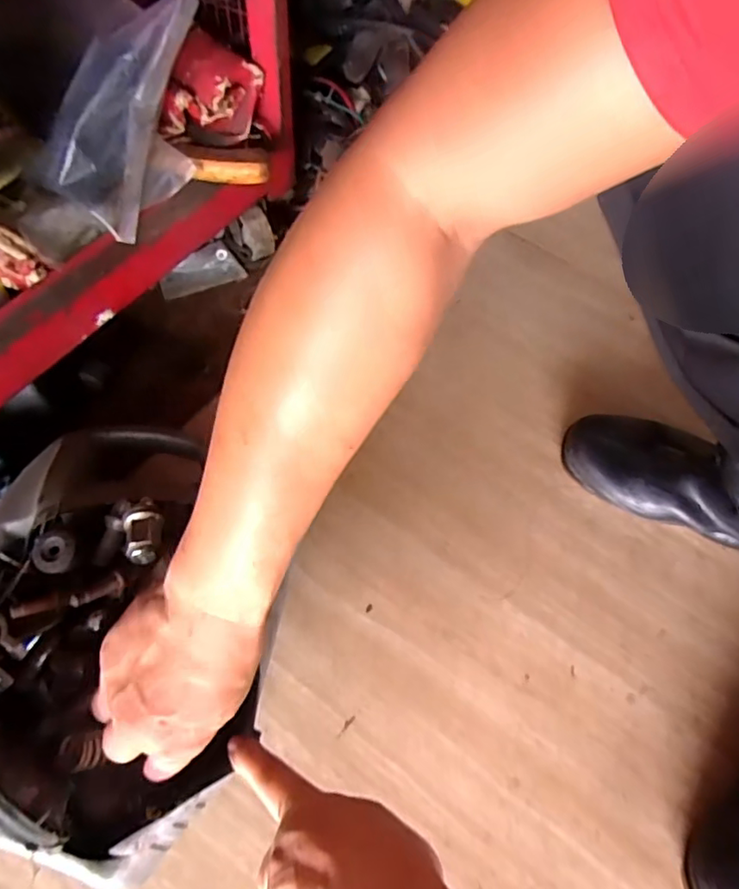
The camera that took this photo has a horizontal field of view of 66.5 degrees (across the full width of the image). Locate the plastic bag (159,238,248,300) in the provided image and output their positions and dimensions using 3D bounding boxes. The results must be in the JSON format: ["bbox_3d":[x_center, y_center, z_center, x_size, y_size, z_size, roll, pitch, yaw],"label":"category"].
[{"bbox_3d":[-0.194,-0.199,0.642,0.093,0.005,0.046,-21,98,-12],"label":"plastic bag"}]

